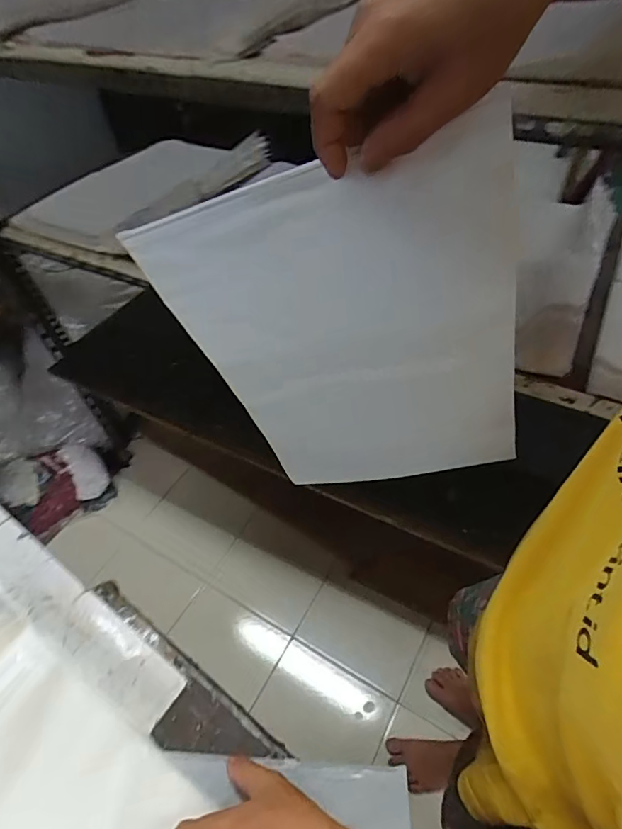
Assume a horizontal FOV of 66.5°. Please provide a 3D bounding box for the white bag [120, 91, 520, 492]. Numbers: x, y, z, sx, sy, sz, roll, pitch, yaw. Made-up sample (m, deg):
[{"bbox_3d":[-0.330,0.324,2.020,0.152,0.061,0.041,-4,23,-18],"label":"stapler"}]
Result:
[{"bbox_3d":[0.048,-0.044,0.405,0.240,0.342,0.016,-13,48,14],"label":"white bag"}]

